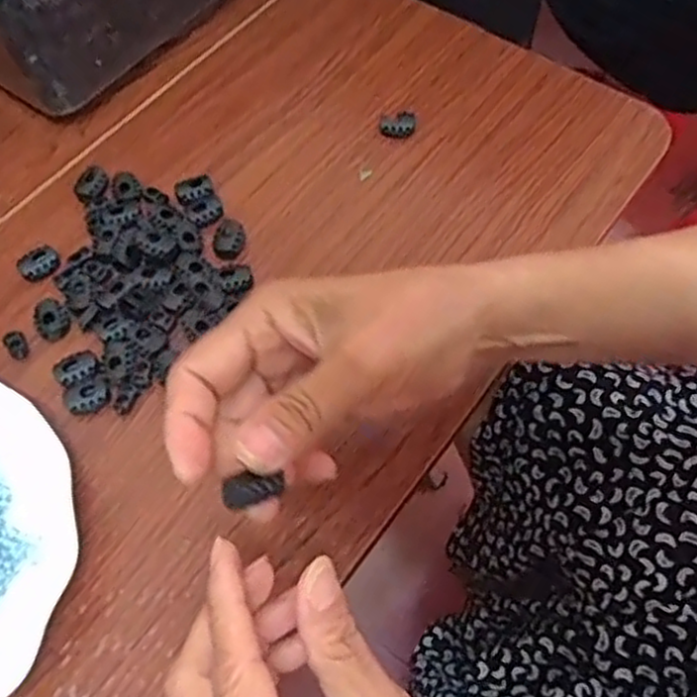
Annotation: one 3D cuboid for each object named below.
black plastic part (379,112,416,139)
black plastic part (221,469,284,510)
[{"bbox_3d":[0.031,-0.139,0.466,0.022,0.010,0.015,-2,60,0],"label":"black plastic part"},{"bbox_3d":[-0.032,0.047,0.251,0.022,0.008,0.010,-8,61,-22],"label":"black plastic part"}]

